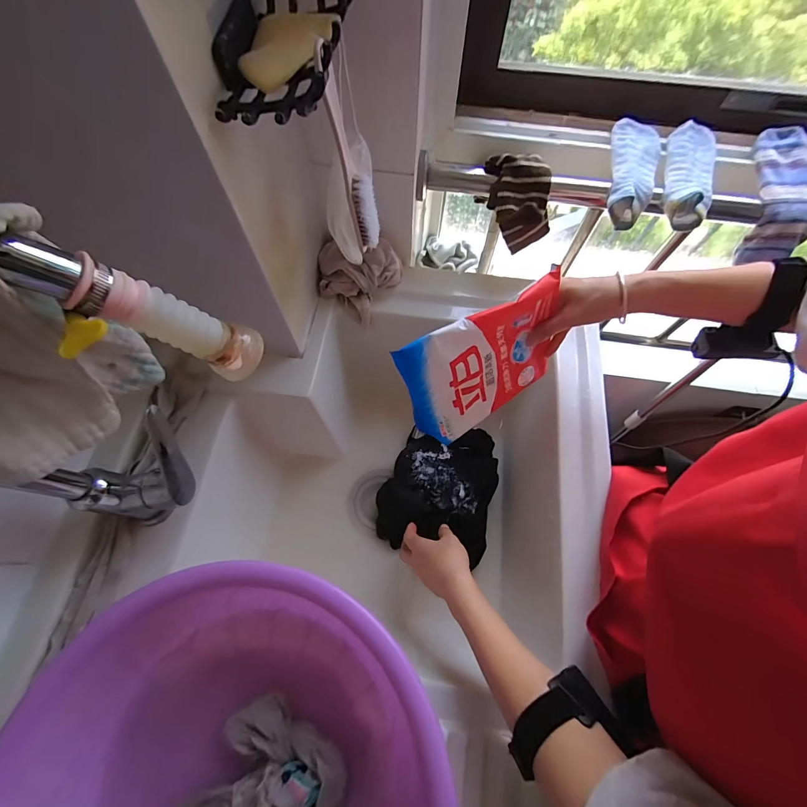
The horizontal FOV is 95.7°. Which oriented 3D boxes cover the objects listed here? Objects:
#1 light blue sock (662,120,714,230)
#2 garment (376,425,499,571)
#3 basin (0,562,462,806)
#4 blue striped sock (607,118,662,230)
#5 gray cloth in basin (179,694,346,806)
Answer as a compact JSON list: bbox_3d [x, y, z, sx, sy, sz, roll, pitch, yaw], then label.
[{"bbox_3d":[0.379,-0.308,0.485,0.060,0.037,0.153,12,80,4],"label":"light blue sock"},{"bbox_3d":[0.064,0.128,0.592,0.170,0.049,0.215,18,68,7],"label":"garment"},{"bbox_3d":[-0.156,0.333,0.284,0.328,0.126,0.308,32,70,12],"label":"basin"},{"bbox_3d":[0.309,-0.315,0.493,0.063,0.042,0.147,12,82,4],"label":"blue striped sock"},{"bbox_3d":[-0.124,0.354,0.315,0.125,0.042,0.138,30,70,11],"label":"gray cloth in basin"}]

